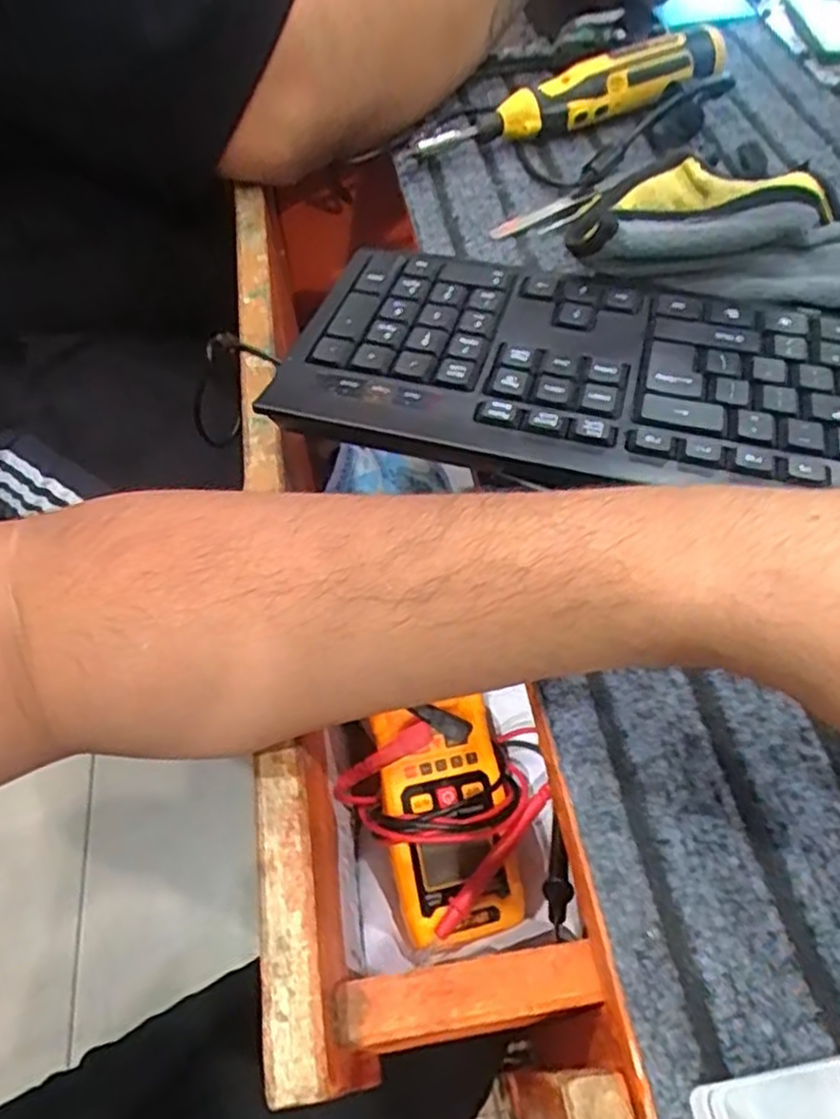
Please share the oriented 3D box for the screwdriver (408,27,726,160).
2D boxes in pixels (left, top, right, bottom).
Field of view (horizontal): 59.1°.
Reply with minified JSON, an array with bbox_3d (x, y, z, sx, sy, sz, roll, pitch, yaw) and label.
[{"bbox_3d":[0.098,-0.283,0.453,0.208,0.030,0.034,-23,58,-13],"label":"screwdriver"}]

